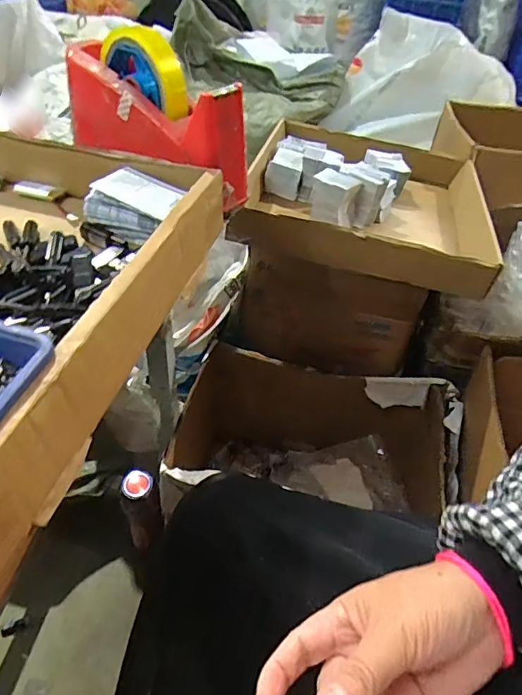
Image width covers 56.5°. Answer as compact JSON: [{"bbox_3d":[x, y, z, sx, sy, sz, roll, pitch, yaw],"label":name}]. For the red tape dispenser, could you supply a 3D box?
[{"bbox_3d":[-0.100,-0.215,0.439,0.196,0.103,0.053,31,50,23],"label":"red tape dispenser"}]

